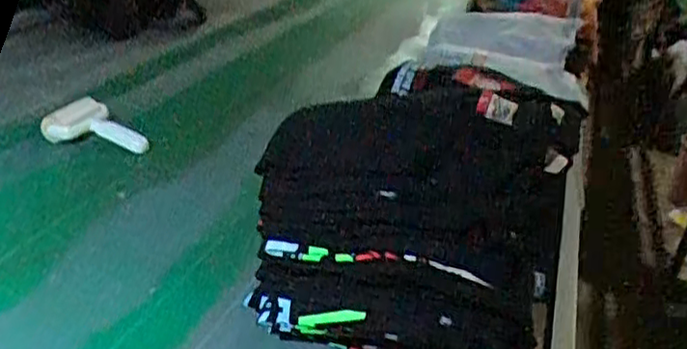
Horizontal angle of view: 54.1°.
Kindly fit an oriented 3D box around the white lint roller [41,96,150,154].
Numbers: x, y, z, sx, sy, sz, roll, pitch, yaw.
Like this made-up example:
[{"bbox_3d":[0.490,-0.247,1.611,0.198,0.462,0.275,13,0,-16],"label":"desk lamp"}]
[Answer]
[{"bbox_3d":[-0.391,-0.082,1.073,0.176,0.053,0.065,5,38,-1],"label":"white lint roller"}]

